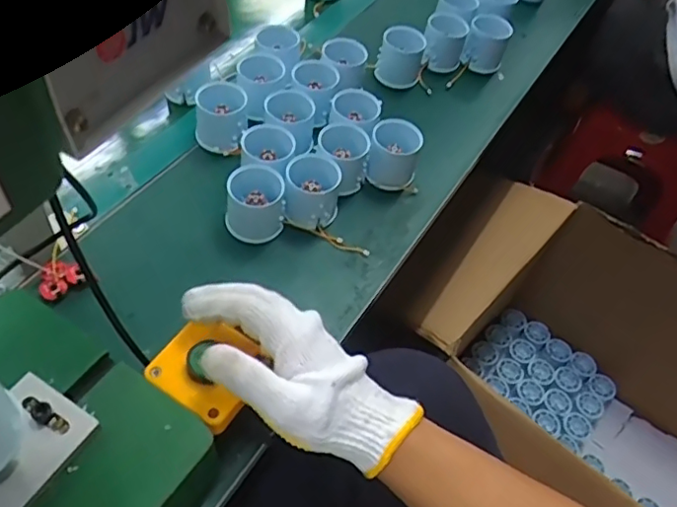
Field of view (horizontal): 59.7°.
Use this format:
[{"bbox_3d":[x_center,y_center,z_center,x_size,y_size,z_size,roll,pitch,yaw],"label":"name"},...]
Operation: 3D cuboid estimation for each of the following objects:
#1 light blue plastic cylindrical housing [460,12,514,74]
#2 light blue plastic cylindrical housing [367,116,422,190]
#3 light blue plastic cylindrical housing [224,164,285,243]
[{"bbox_3d":[0.187,-0.262,0.745,0.053,0.058,0.048,16,53,4],"label":"light blue plastic cylindrical housing"},{"bbox_3d":[0.057,-0.101,0.612,0.052,0.055,0.057,4,53,-5],"label":"light blue plastic cylindrical housing"},{"bbox_3d":[-0.077,-0.046,0.545,0.053,0.057,0.053,5,53,-4],"label":"light blue plastic cylindrical housing"}]

